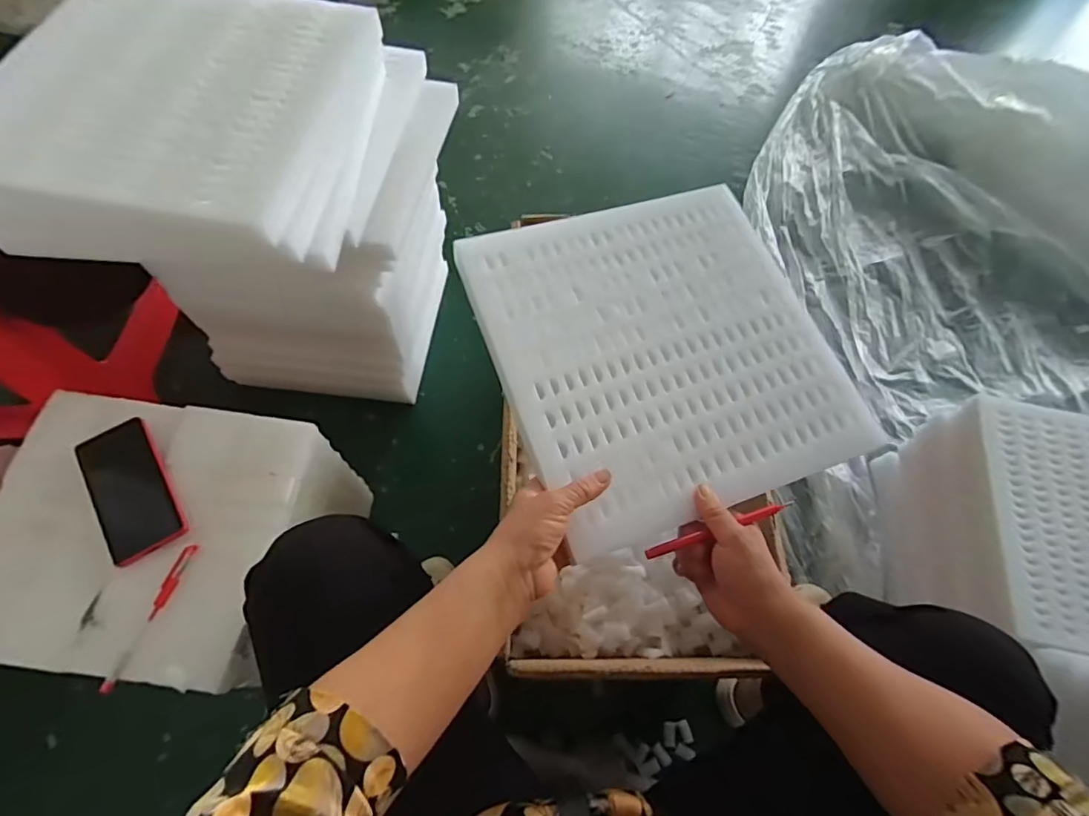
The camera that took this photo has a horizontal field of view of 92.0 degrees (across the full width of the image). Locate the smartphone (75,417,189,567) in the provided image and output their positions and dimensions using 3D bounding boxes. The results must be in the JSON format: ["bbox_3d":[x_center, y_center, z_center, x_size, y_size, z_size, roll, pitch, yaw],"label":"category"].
[{"bbox_3d":[-0.477,0.093,0.607,0.080,0.016,0.164,-31,69,-11],"label":"smartphone"}]

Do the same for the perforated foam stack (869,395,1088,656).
[{"bbox_3d":[0.709,0.178,0.757,0.341,0.217,0.335,9,67,6],"label":"perforated foam stack"}]

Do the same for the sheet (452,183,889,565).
[{"bbox_3d":[0.123,-0.067,0.538,0.341,0.018,0.341,-17,71,-14],"label":"sheet"}]

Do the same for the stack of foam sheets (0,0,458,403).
[{"bbox_3d":[-0.377,-0.264,0.799,0.385,0.536,0.416,9,67,5],"label":"stack of foam sheets"}]

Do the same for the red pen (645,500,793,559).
[{"bbox_3d":[0.154,0.107,0.462,0.137,0.012,0.010,-18,67,-5],"label":"red pen"}]

